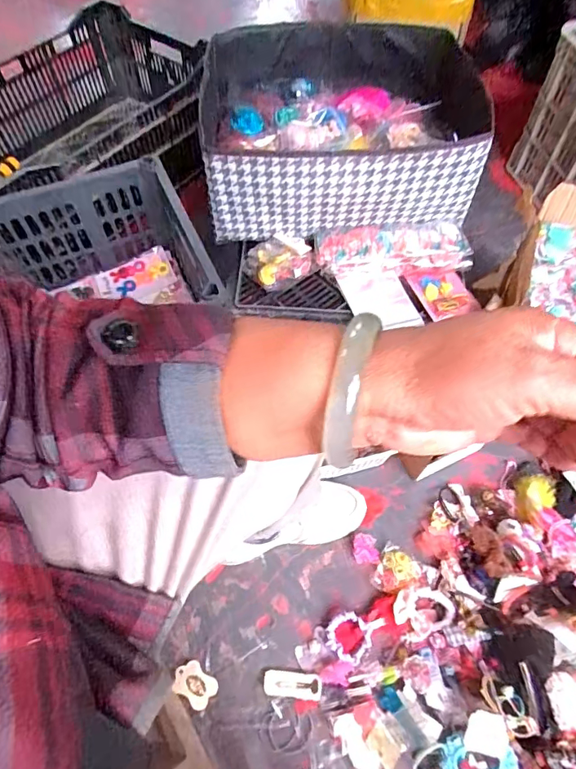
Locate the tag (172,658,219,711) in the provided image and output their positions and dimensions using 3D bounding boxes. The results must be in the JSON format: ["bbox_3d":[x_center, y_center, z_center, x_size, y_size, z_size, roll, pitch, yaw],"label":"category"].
[{"bbox_3d":[-0.125,0.399,0.634,0.057,0.009,0.042,34,66,18],"label":"tag"}]

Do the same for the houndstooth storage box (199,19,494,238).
[{"bbox_3d":[0.070,-0.414,0.775,0.406,0.153,0.350,-4,60,-2],"label":"houndstooth storage box"}]

